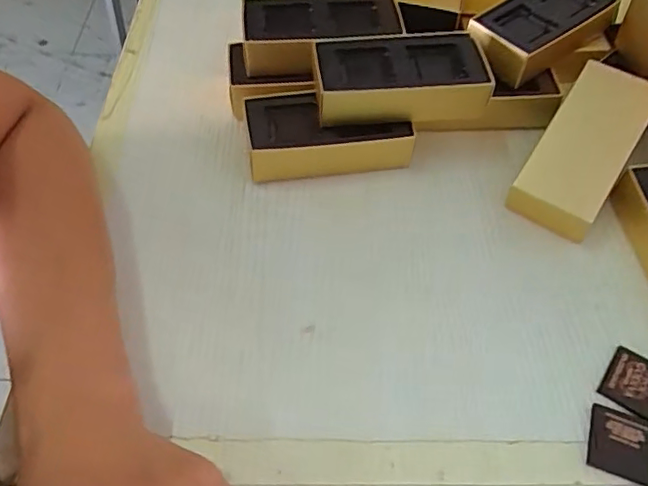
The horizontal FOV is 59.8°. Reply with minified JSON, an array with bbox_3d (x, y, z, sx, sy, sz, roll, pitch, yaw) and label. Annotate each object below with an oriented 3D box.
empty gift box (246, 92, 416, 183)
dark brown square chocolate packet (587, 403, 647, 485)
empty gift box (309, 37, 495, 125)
[{"bbox_3d":[0.003,-0.076,0.396,0.110,0.035,0.053,-3,55,-4],"label":"empty gift box"},{"bbox_3d":[0.156,0.104,0.291,0.033,0.004,0.034,17,56,10],"label":"dark brown square chocolate packet"},{"bbox_3d":[0.051,-0.111,0.381,0.110,0.031,0.055,-2,55,-3],"label":"empty gift box"}]

